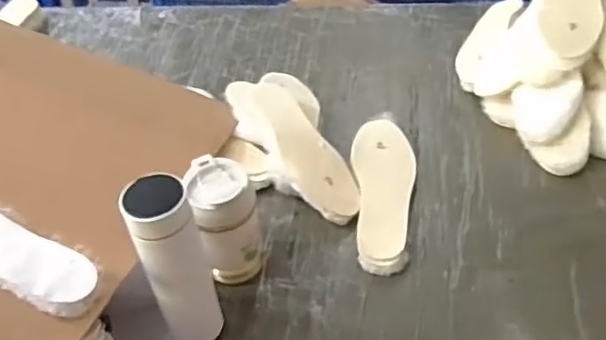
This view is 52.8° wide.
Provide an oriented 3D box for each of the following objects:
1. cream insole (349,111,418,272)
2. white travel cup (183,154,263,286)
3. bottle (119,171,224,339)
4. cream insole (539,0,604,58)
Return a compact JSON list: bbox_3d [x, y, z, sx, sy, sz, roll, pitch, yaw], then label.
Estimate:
[{"bbox_3d":[0.112,0.023,0.862,0.086,0.031,0.279,3,45,8],"label":"cream insole"},{"bbox_3d":[-0.094,0.068,0.756,0.078,0.162,0.076,-2,45,2],"label":"white travel cup"},{"bbox_3d":[-0.134,0.112,0.660,0.065,0.234,0.068,-21,47,-16],"label":"bottle"},{"bbox_3d":[0.409,-0.259,0.914,0.085,0.013,0.223,15,65,19],"label":"cream insole"}]

